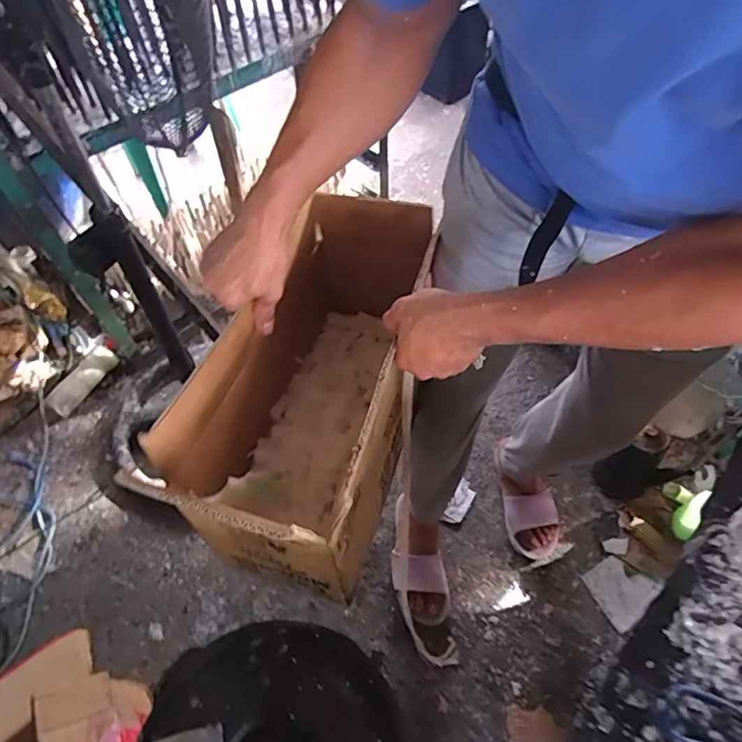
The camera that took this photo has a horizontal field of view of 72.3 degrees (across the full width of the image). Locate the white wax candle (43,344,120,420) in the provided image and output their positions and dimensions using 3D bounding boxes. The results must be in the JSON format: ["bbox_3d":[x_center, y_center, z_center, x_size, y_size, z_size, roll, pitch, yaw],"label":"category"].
[{"bbox_3d":[-0.783,0.022,1.369,0.071,0.074,0.206,20,58,16],"label":"white wax candle"}]

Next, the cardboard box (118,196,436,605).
[{"bbox_3d":[-0.067,0.004,0.630,0.195,0.254,0.458,11,55,10],"label":"cardboard box"}]

